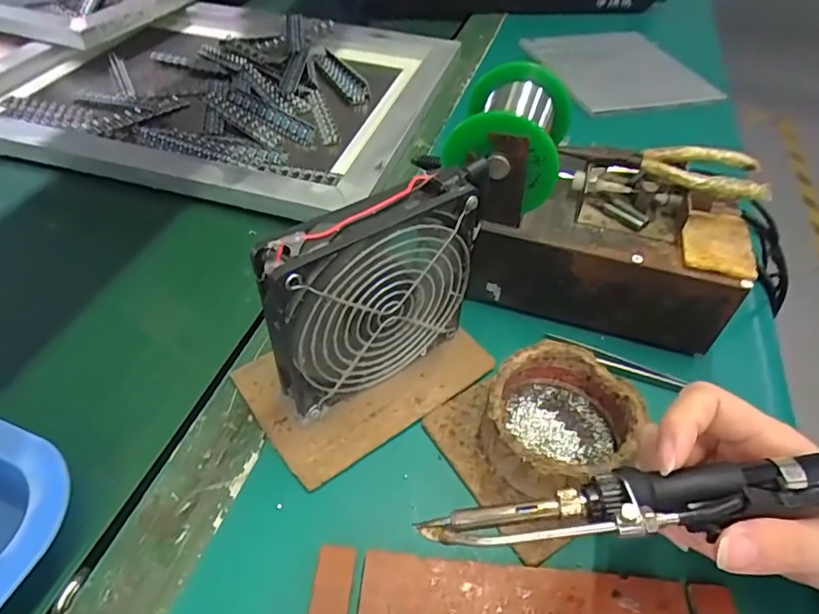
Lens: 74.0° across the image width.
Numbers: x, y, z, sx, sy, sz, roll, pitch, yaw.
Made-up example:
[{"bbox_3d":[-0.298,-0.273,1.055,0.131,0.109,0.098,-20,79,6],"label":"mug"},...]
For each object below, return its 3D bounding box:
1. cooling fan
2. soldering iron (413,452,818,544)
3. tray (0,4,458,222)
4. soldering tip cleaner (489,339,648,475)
[{"bbox_3d":[-0.018,-0.005,0.304,0.128,0.129,0.026,-27,53,-25],"label":"cooling fan"},{"bbox_3d":[0.111,0.070,0.206,0.208,0.020,0.025,-8,49,1],"label":"soldering iron"},{"bbox_3d":[-0.223,-0.247,0.606,0.490,0.043,0.378,13,47,9],"label":"tray"},{"bbox_3d":[0.084,0.064,0.307,0.076,0.041,0.080,1,47,-2],"label":"soldering tip cleaner"}]

